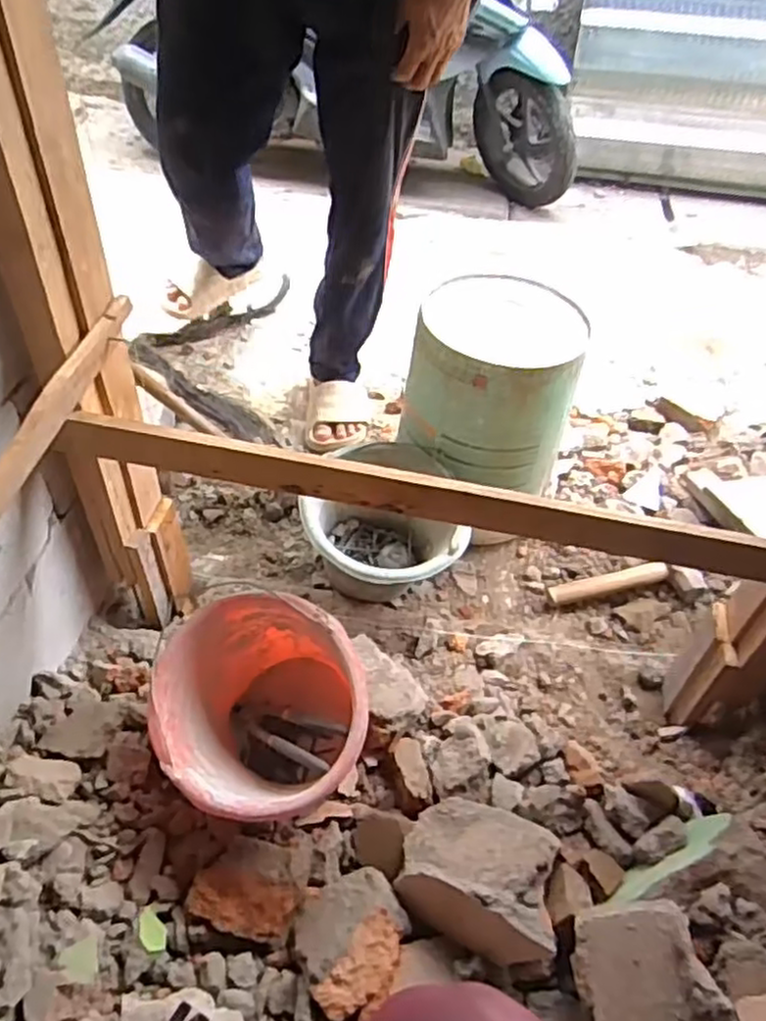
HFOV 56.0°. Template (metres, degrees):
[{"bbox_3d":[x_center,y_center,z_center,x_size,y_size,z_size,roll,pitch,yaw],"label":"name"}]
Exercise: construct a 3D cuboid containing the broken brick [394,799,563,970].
[{"bbox_3d":[0.106,0.386,0.781,0.166,0.068,0.154,14,47,7],"label":"broken brick"}]

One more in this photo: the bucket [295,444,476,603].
[{"bbox_3d":[-0.007,0.043,1.133,0.235,0.174,0.252,3,47,-3],"label":"bucket"}]

